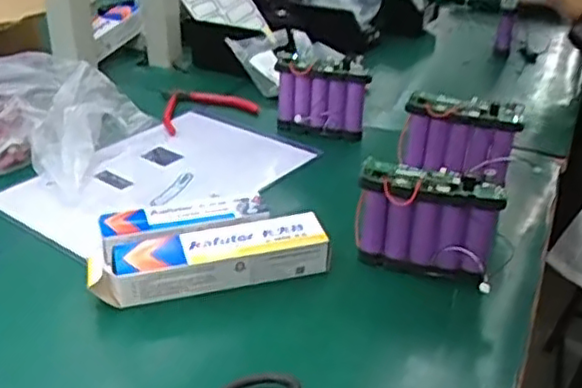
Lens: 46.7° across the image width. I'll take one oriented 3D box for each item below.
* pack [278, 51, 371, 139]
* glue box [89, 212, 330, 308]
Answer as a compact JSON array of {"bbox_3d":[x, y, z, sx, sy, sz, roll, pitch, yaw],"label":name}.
[{"bbox_3d":[0.034,-0.115,0.808,0.107,0.094,0.032,9,22,11],"label":"pack"},{"bbox_3d":[-0.067,0.054,0.563,0.193,0.044,0.058,-4,30,-12],"label":"glue box"}]

